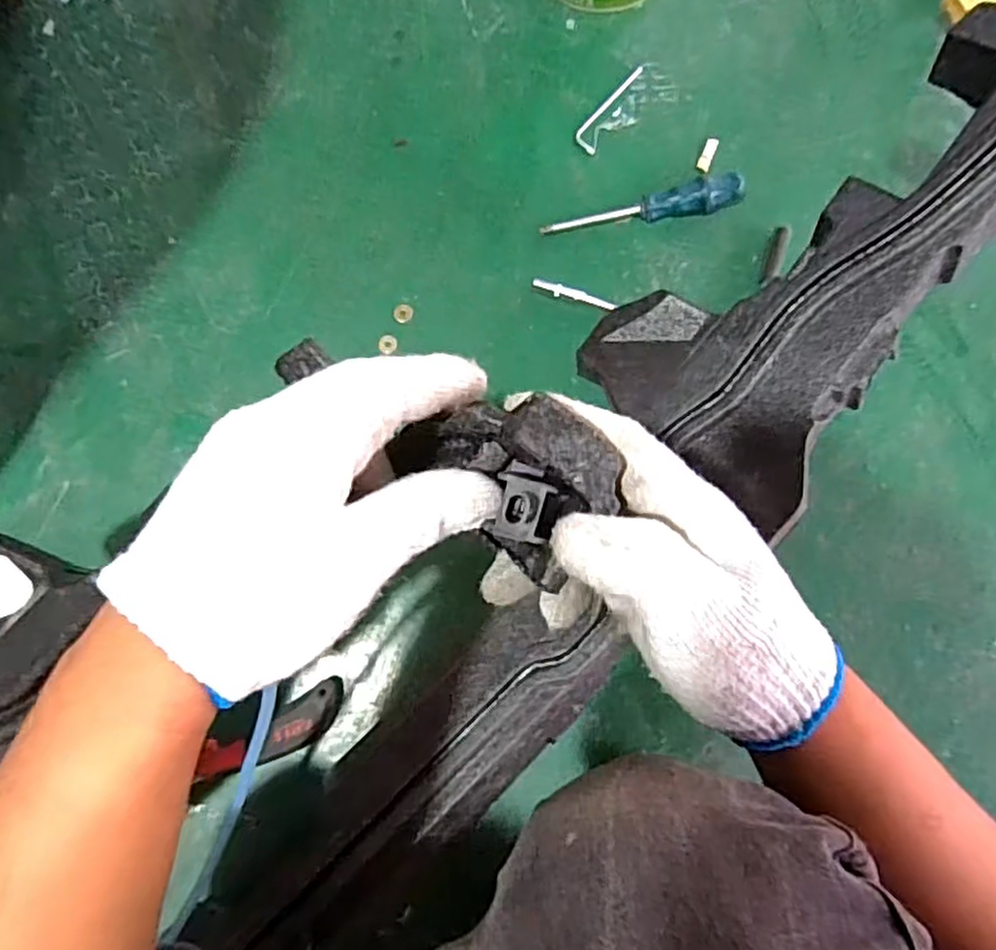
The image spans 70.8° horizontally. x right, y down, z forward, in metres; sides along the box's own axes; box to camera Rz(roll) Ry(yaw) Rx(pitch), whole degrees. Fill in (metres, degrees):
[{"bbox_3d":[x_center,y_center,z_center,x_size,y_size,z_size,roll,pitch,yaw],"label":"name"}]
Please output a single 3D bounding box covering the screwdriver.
[{"bbox_3d":[0.139,-0.256,0.670,0.190,0.028,0.026,-10,81,0],"label":"screwdriver"}]

